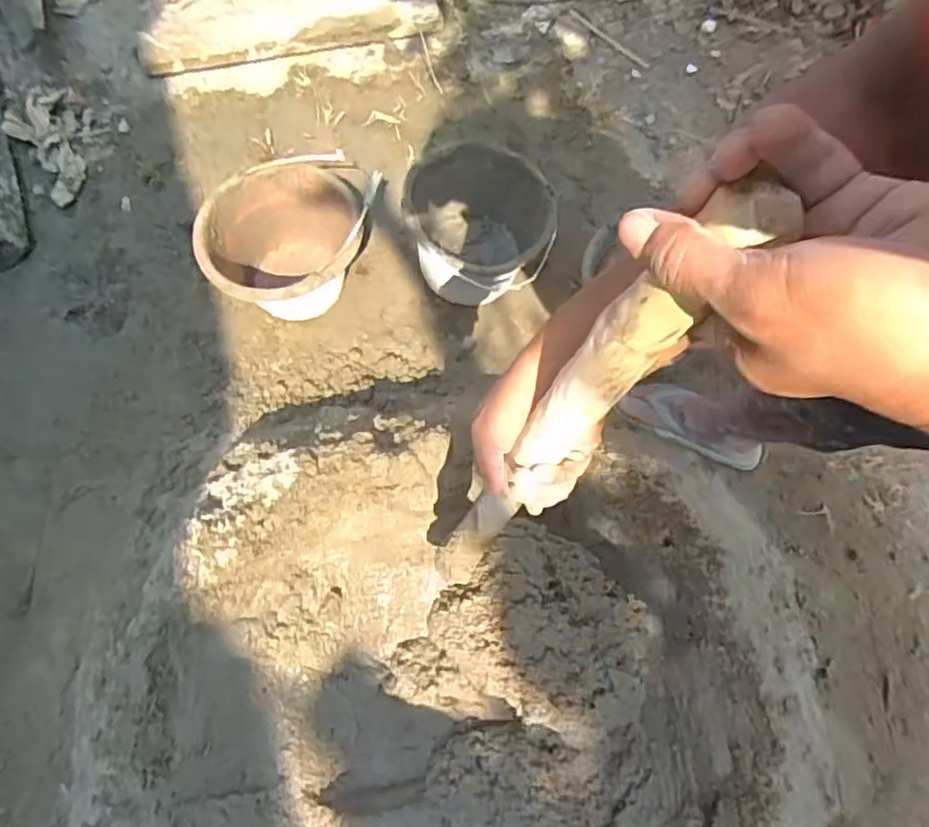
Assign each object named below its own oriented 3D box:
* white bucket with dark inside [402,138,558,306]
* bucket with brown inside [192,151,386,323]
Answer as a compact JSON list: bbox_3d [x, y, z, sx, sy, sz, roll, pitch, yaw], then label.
[{"bbox_3d":[0.026,-0.344,1.250,0.274,0.228,0.305,11,69,3],"label":"white bucket with dark inside"},{"bbox_3d":[-0.323,-0.308,1.251,0.323,0.216,0.271,-26,71,-11],"label":"bucket with brown inside"}]

